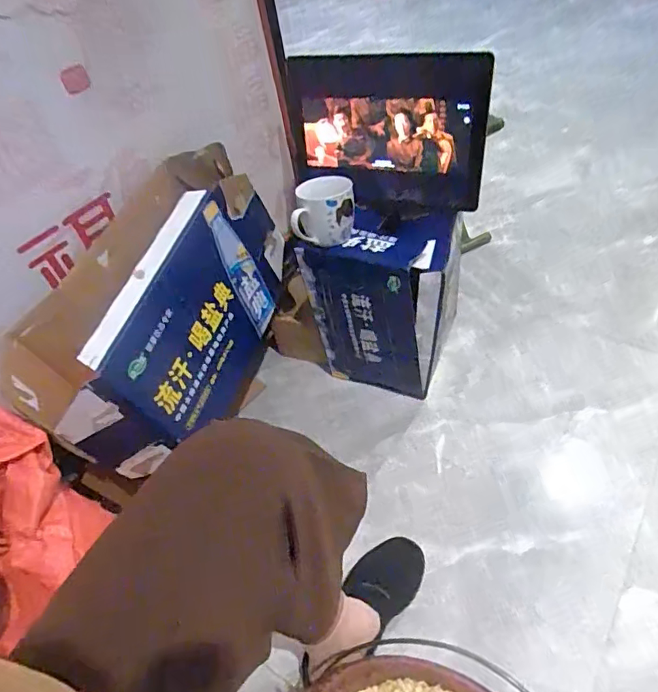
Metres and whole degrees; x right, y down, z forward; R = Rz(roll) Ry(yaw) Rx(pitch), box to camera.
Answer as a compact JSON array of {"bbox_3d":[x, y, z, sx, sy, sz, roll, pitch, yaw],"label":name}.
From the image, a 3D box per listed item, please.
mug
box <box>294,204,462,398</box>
[{"bbox_3d":[-0.008,-0.214,0.789,0.090,0.076,0.097,-6,49,6],"label":"mug"},{"bbox_3d":[0.096,-0.069,0.916,0.219,0.314,0.159,10,52,18],"label":"box"}]

